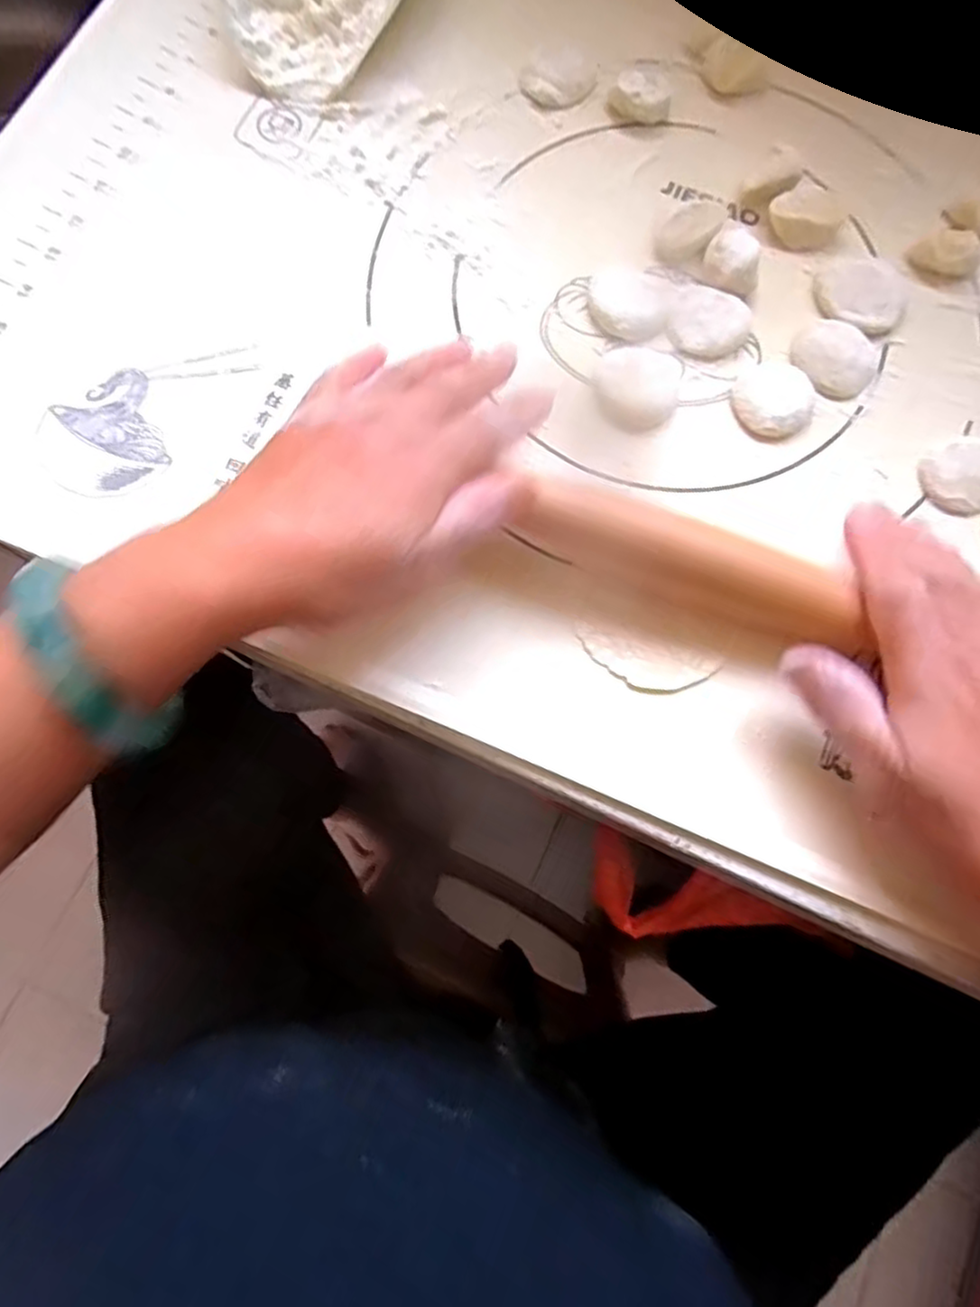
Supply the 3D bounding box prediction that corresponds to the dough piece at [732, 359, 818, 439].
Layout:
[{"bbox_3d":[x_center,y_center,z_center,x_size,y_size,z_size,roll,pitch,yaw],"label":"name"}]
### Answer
[{"bbox_3d":[0.135,-0.122,0.322,0.036,0.007,0.041,1,77,-1],"label":"dough piece"}]

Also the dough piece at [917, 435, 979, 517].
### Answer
[{"bbox_3d":[0.220,-0.084,0.313,0.042,0.009,0.036,-36,80,-8],"label":"dough piece"}]

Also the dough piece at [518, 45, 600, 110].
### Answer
[{"bbox_3d":[0.039,-0.313,0.371,0.036,0.008,0.039,0,77,-1],"label":"dough piece"}]

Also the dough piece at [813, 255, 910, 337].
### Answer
[{"bbox_3d":[0.184,-0.179,0.336,0.045,0.006,0.043,0,77,-1],"label":"dough piece"}]

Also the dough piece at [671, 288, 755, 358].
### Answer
[{"bbox_3d":[0.105,-0.159,0.329,0.037,0.010,0.032,31,78,6],"label":"dough piece"}]

